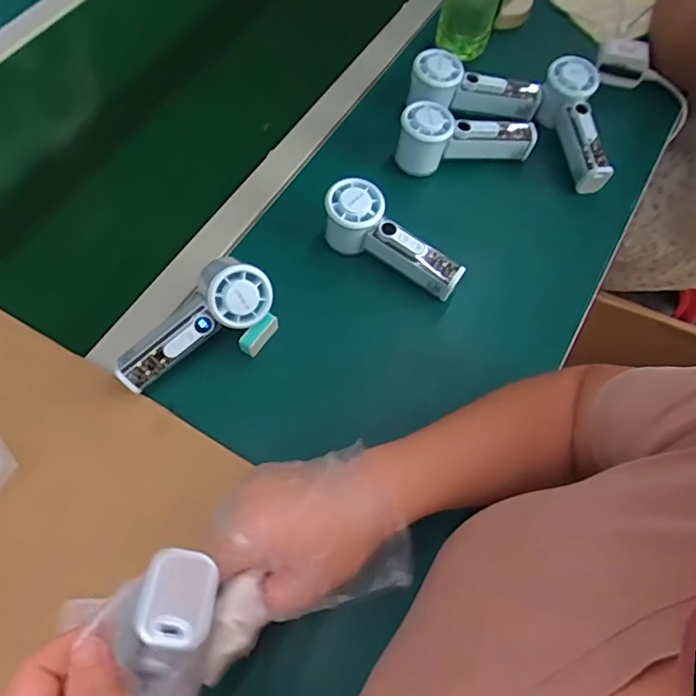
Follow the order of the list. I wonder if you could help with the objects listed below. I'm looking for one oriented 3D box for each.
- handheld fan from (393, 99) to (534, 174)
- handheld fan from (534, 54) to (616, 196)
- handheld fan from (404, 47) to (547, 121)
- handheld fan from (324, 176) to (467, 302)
[{"bbox_3d":[0.129,-0.236,0.587,0.156,0.060,0.052,-4,64,-17],"label":"handheld fan"},{"bbox_3d":[0.263,-0.254,0.602,0.058,0.049,0.158,-7,77,-3],"label":"handheld fan"},{"bbox_3d":[0.147,-0.301,0.614,0.154,0.055,0.056,8,64,-15],"label":"handheld fan"},{"bbox_3d":[0.042,-0.104,0.524,0.154,0.057,0.055,36,69,-1],"label":"handheld fan"}]

